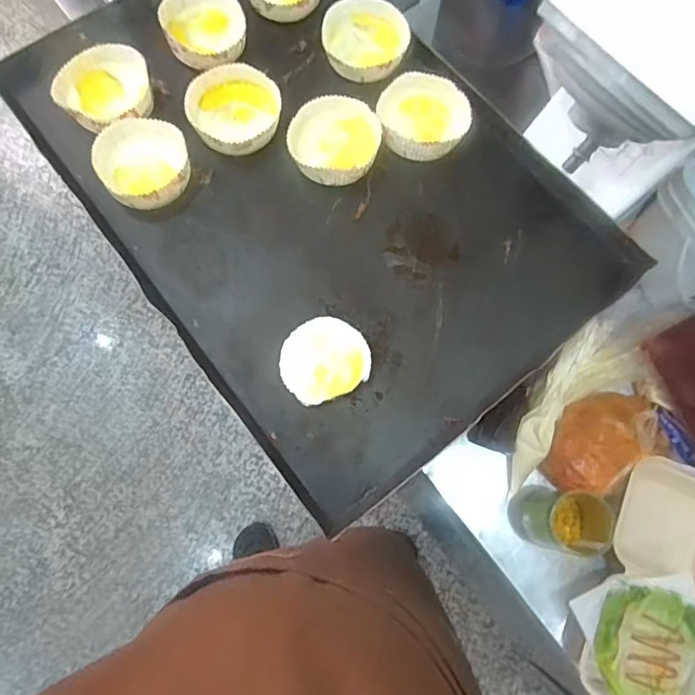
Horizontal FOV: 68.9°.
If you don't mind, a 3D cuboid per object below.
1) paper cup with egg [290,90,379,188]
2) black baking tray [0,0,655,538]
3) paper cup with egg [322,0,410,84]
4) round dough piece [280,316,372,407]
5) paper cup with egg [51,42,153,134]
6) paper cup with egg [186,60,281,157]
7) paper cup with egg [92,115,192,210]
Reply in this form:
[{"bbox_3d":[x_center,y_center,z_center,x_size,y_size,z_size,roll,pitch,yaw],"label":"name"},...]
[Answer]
[{"bbox_3d":[-0.013,-0.213,0.520,0.088,0.027,0.086,1,73,-2],"label":"paper cup with egg"},{"bbox_3d":[-0.053,-0.189,0.524,0.406,0.040,0.621,-37,75,-11],"label":"black baking tray"},{"bbox_3d":[0.019,-0.338,0.558,0.092,0.034,0.089,1,73,-2],"label":"paper cup with egg"},{"bbox_3d":[-0.022,0.009,0.466,0.080,0.008,0.074,1,73,-2],"label":"round dough piece"},{"bbox_3d":[-0.250,-0.268,0.526,0.092,0.032,0.092,1,73,-2],"label":"paper cup with egg"},{"bbox_3d":[-0.119,-0.248,0.527,0.094,0.026,0.094,1,73,-2],"label":"paper cup with egg"},{"bbox_3d":[-0.203,-0.186,0.504,0.087,0.030,0.091,1,73,-2],"label":"paper cup with egg"}]

